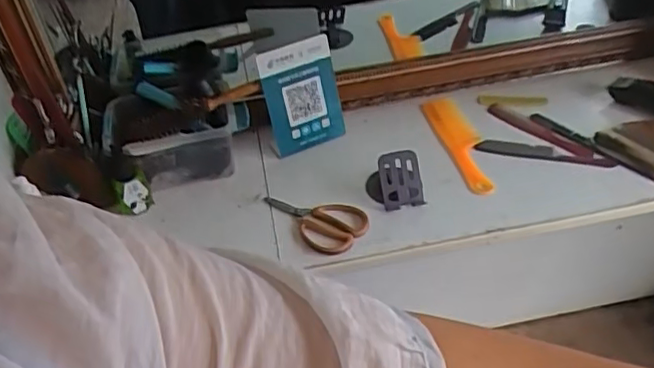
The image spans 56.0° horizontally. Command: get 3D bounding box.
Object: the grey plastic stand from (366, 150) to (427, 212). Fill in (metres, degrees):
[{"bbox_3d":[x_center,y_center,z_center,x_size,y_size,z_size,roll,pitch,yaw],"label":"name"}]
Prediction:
[{"bbox_3d":[0.098,-0.007,0.893,0.080,0.094,0.023,-2,41,5],"label":"grey plastic stand"}]

